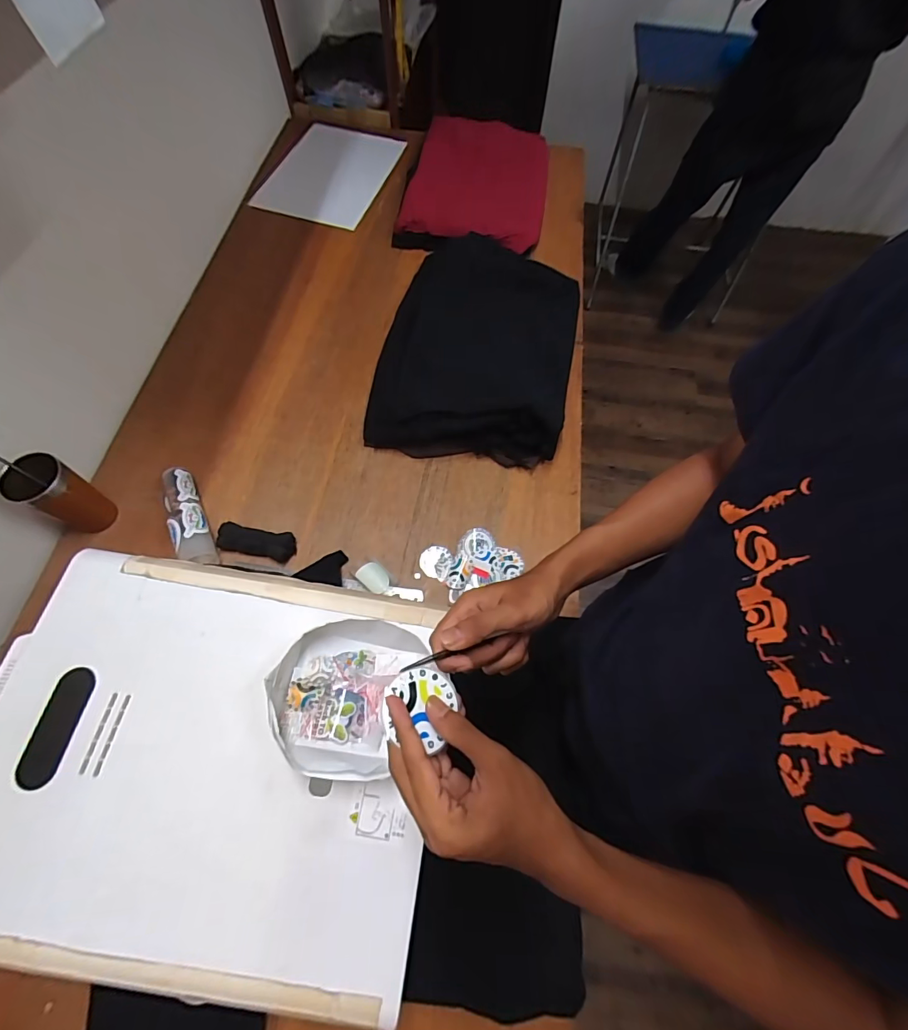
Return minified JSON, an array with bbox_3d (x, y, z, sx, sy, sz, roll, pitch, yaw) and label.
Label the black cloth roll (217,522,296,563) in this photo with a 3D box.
[{"bbox_3d":[-0.333,0.044,0.748,0.126,0.035,0.049,9,64,2],"label":"black cloth roll"}]

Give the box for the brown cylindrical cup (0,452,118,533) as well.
[{"bbox_3d":[-0.622,-0.027,0.717,0.080,0.169,0.075,1,64,-2],"label":"brown cylindrical cup"}]

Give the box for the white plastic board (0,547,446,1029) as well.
[{"bbox_3d":[-0.276,0.258,0.493,0.493,0.027,0.394,9,69,0],"label":"white plastic board"}]

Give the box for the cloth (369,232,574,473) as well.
[{"bbox_3d":[0.061,-0.374,0.910,0.378,0.113,0.572,10,64,3],"label":"cloth"}]

